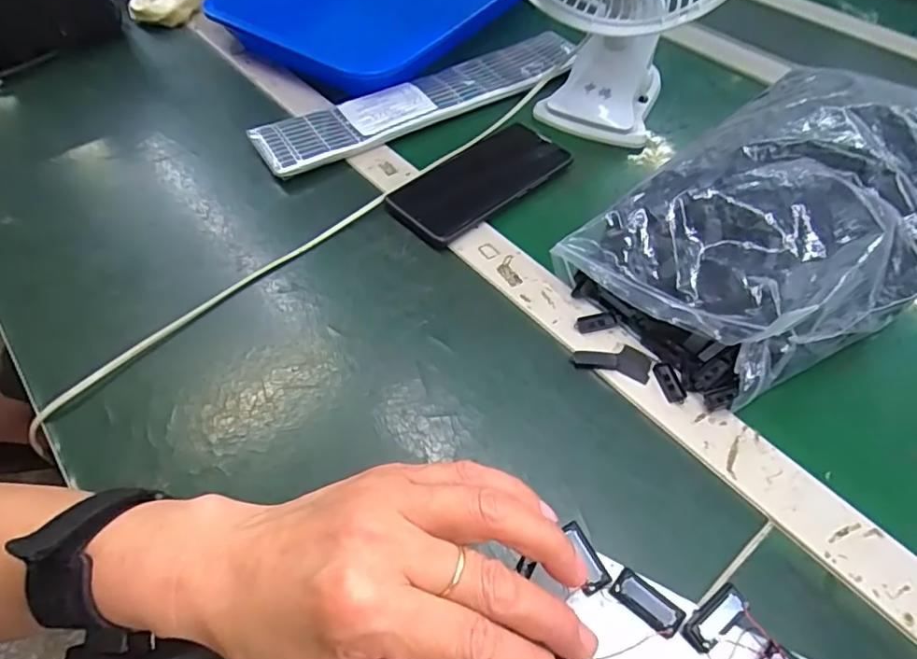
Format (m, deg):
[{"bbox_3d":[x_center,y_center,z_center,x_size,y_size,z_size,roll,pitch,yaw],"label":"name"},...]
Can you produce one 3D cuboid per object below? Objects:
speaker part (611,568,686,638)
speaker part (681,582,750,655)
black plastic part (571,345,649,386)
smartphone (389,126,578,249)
[{"bbox_3d":[0.075,0.108,0.220,0.028,0.005,0.011,32,61,24],"label":"speaker part"},{"bbox_3d":[0.100,0.111,0.216,0.027,0.004,0.012,-31,58,-18],"label":"speaker part"},{"bbox_3d":[0.104,0.020,0.378,0.050,0.004,0.024,14,55,11],"label":"black plastic part"},{"bbox_3d":[0.025,-0.136,0.488,0.181,0.012,0.079,-35,60,-22],"label":"smartphone"}]

